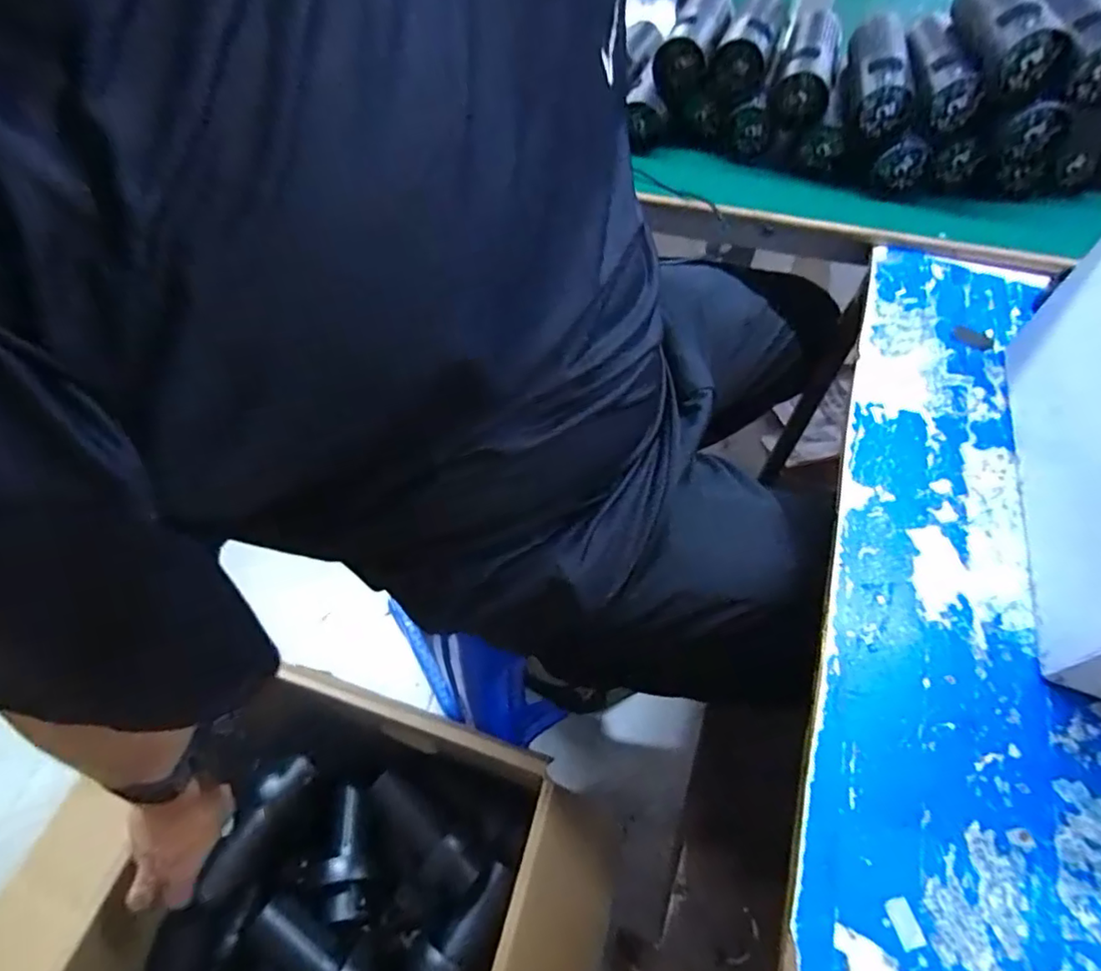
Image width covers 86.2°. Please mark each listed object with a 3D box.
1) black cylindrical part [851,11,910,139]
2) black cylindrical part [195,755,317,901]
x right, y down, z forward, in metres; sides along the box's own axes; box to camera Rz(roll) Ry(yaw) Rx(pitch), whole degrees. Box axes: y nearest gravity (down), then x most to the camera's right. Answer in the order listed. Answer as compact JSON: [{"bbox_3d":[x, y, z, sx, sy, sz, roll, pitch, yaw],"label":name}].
[{"bbox_3d":[0.328,-0.421,0.595,0.049,0.048,0.171,11,57,6],"label":"black cylindrical part"},{"bbox_3d":[-0.346,0.398,0.694,0.041,0.043,0.157,24,58,14],"label":"black cylindrical part"}]

